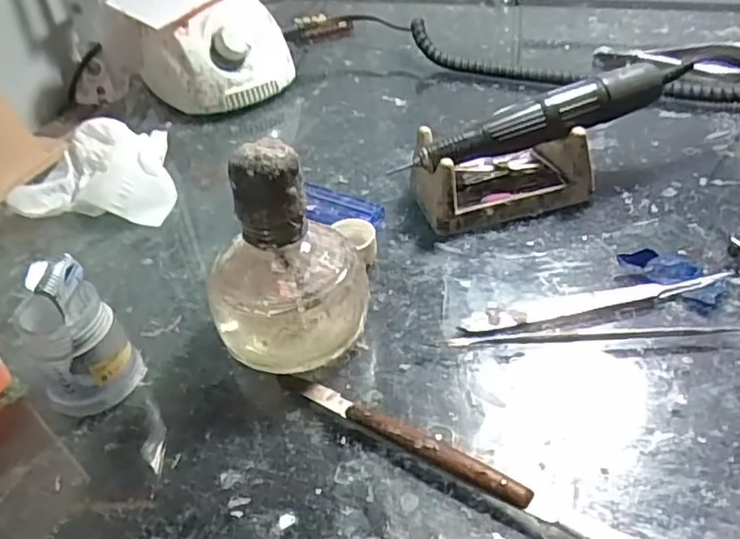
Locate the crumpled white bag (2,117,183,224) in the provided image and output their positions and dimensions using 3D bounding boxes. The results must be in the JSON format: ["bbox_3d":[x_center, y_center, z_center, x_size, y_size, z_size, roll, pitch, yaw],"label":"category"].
[{"bbox_3d":[-0.183,-0.069,0.443,0.105,0.037,0.082,1,41,10],"label":"crumpled white bag"}]

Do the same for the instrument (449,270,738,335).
[{"bbox_3d":[0.113,0.016,0.319,0.142,0.004,0.012,-12,41,-5],"label":"instrument"}]

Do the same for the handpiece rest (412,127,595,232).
[{"bbox_3d":[0.081,-0.060,0.385,0.106,0.042,0.052,-12,41,-5],"label":"handpiece rest"}]

